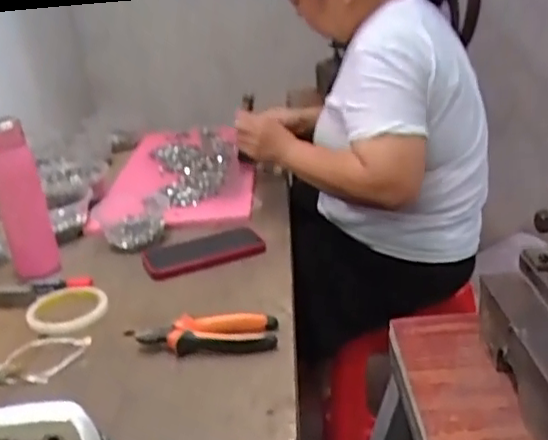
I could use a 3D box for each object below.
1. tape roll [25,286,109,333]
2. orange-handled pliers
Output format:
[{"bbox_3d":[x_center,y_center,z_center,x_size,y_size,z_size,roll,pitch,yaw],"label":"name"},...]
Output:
[{"bbox_3d":[-0.258,0.111,0.799,0.098,0.017,0.095,-2,23,1],"label":"tape roll"},{"bbox_3d":[-0.074,0.124,0.702,0.151,0.033,0.042,-6,22,0],"label":"orange-handled pliers"}]

